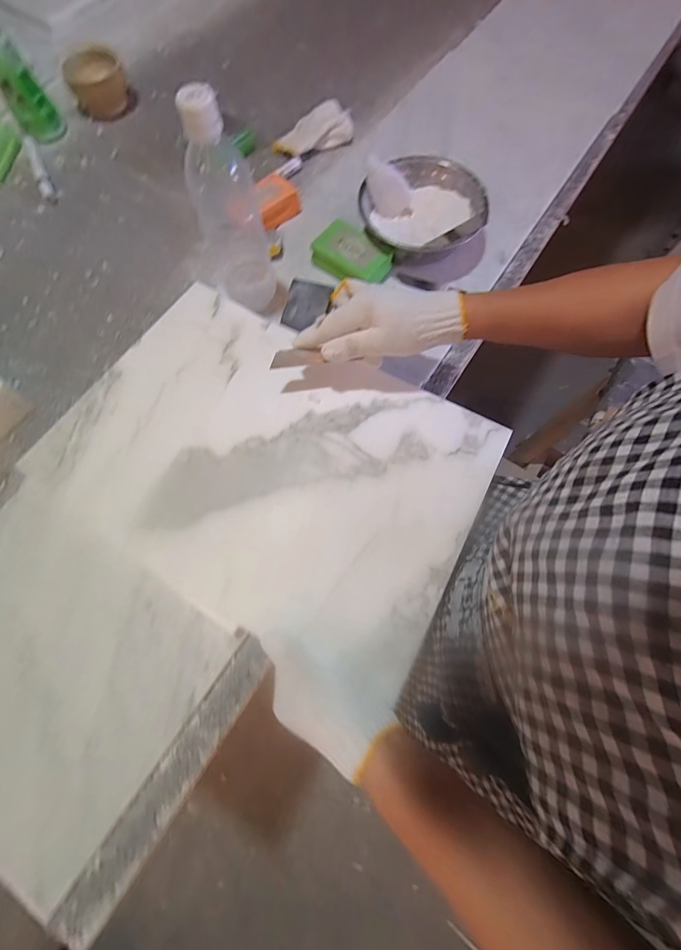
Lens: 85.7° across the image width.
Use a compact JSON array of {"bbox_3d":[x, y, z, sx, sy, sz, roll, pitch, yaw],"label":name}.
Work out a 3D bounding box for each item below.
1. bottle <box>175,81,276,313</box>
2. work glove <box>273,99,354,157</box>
[{"bbox_3d":[-0.121,-0.276,0.393,0.065,0.203,0.059,-21,74,-5],"label":"bottle"},{"bbox_3d":[-0.043,-0.541,0.581,0.126,0.028,0.067,-28,75,-7],"label":"work glove"}]

